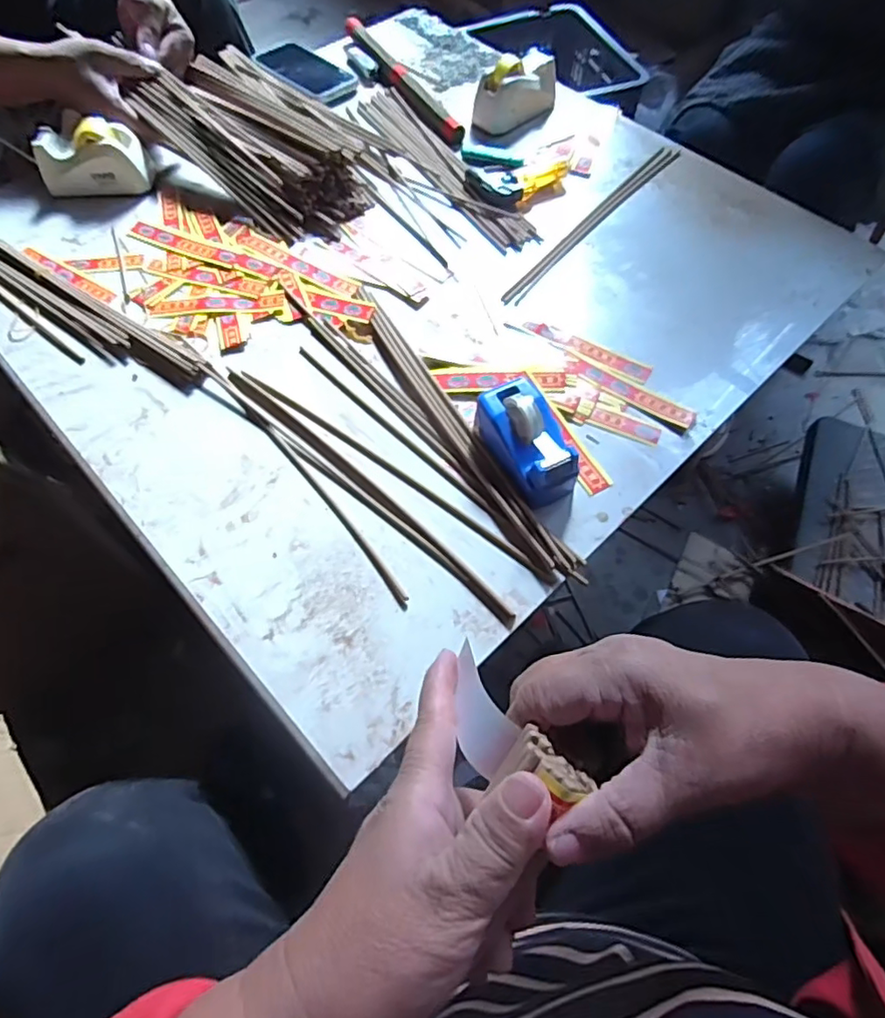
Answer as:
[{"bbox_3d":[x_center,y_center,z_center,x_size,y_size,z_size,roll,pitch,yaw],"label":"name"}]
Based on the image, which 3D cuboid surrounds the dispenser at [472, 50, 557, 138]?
[{"bbox_3d":[0.097,-0.545,0.750,0.113,0.062,0.057,-40,69,-19],"label":"dispenser"}]

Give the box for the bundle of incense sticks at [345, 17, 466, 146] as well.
[{"bbox_3d":[-0.058,-0.590,0.795,0.028,0.029,0.296,-28,66,-14],"label":"bundle of incense sticks"}]

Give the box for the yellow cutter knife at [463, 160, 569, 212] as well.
[{"bbox_3d":[0.094,-0.390,0.690,0.122,0.019,0.062,-21,65,-11],"label":"yellow cutter knife"}]

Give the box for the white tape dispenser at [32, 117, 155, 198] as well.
[{"bbox_3d":[-0.408,-0.404,0.671,0.121,0.062,0.054,-7,63,-4],"label":"white tape dispenser"}]

